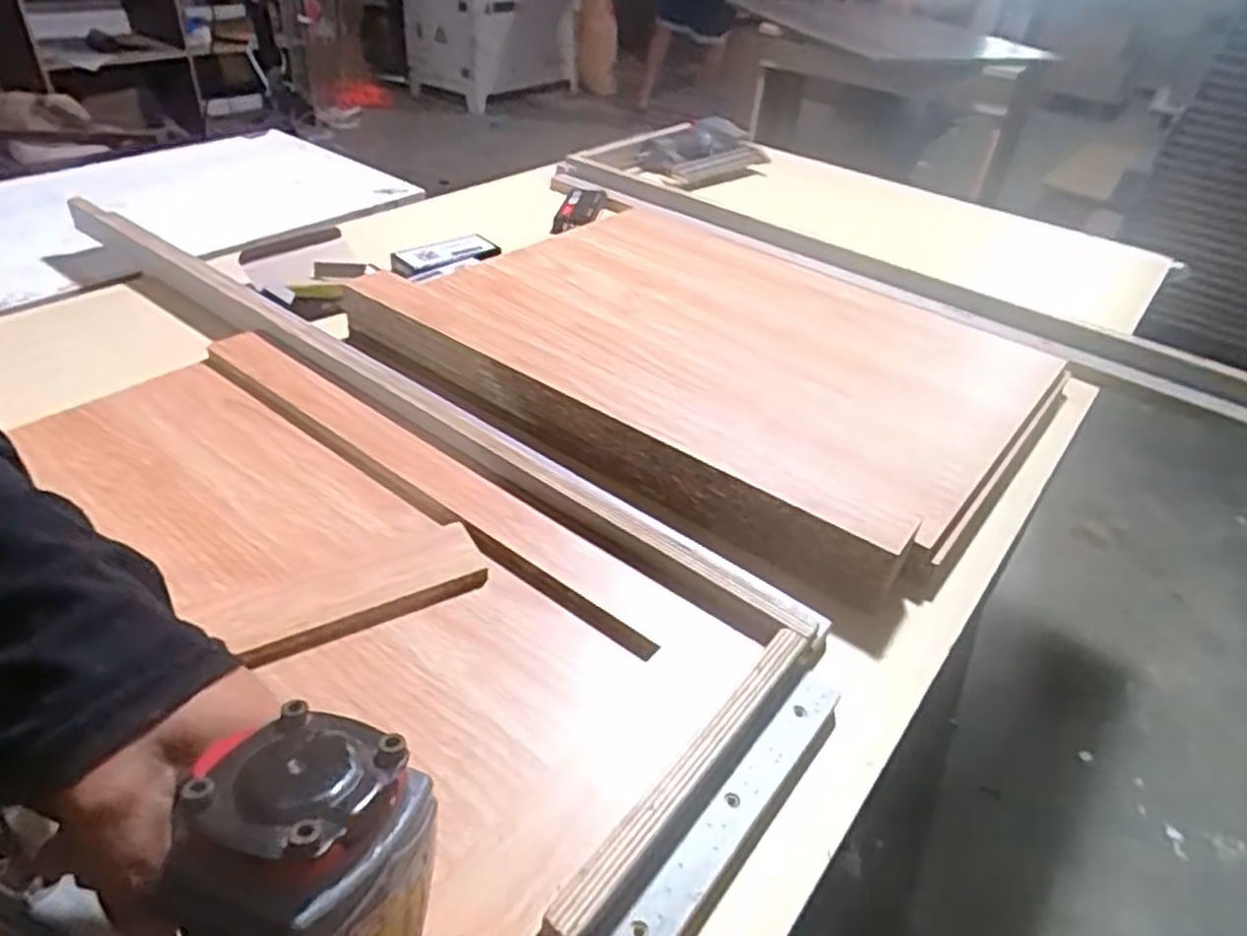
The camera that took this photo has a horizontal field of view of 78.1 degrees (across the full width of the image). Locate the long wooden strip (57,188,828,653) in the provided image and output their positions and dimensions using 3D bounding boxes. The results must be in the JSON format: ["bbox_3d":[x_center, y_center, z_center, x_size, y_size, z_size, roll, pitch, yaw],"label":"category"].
[{"bbox_3d":[-0.241,-0.093,0.703,0.947,0.024,0.046,28,47,25],"label":"long wooden strip"}]

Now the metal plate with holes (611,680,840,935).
[{"bbox_3d":[0.057,0.184,0.405,0.023,0.012,0.211,30,44,26],"label":"metal plate with holes"}]

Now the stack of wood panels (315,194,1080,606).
[{"bbox_3d":[0.109,-0.138,0.807,0.596,0.062,0.494,30,47,26],"label":"stack of wood panels"}]

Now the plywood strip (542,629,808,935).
[{"bbox_3d":[0.039,0.161,0.417,0.016,0.032,0.223,29,47,26],"label":"plywood strip"}]

